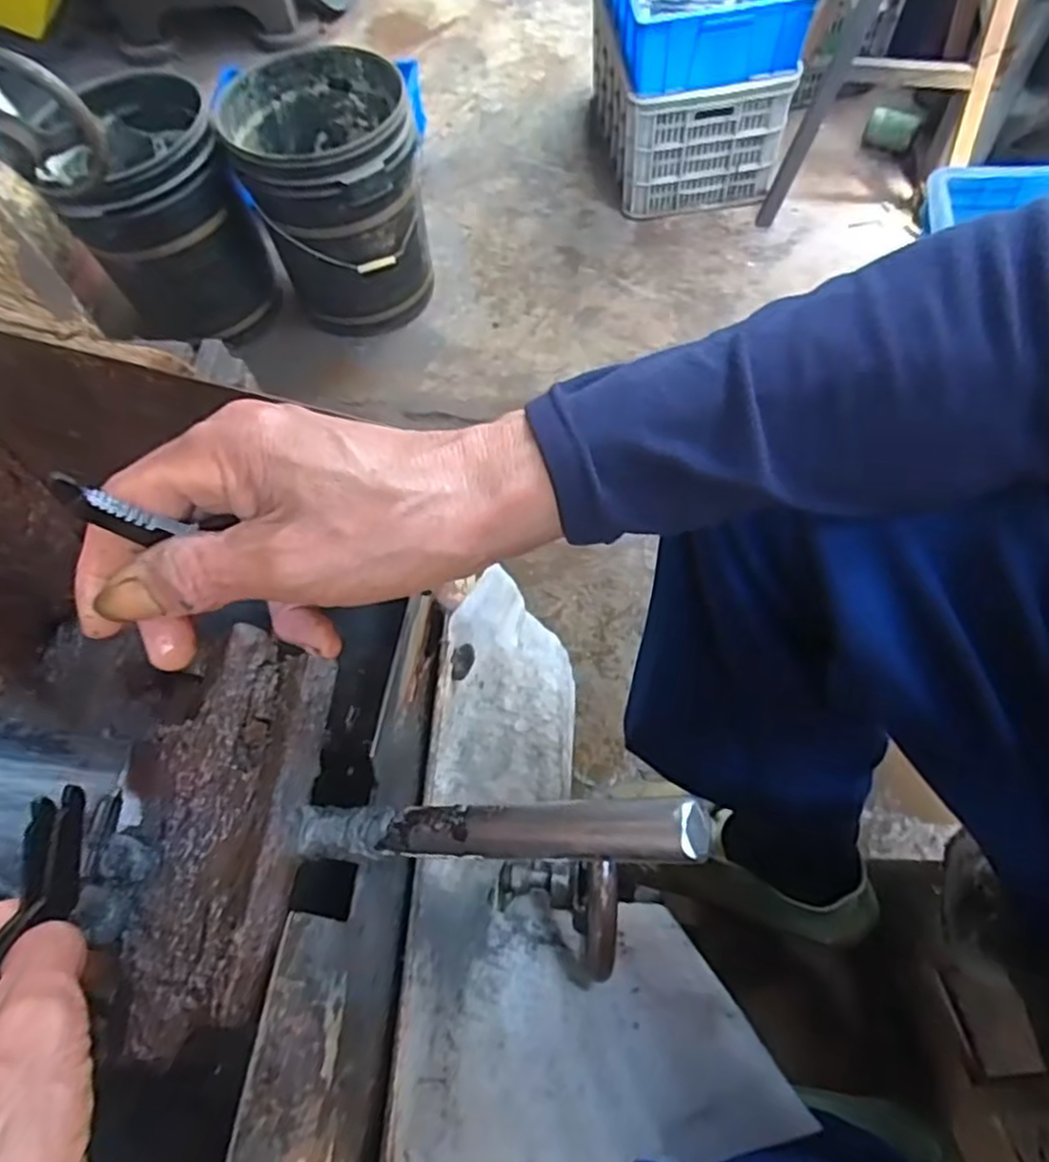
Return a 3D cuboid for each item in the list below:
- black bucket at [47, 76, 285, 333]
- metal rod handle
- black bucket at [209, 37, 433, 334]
[{"bbox_3d":[-0.731,-0.746,1.504,0.306,0.376,0.340,-24,64,-8],"label":"black bucket"},{"bbox_3d":[-0.017,0.090,0.262,0.177,0.016,0.019,-14,57,34],"label":"metal rod handle"},{"bbox_3d":[-0.386,-0.777,1.514,0.352,0.419,0.370,-13,63,-3],"label":"black bucket"}]

